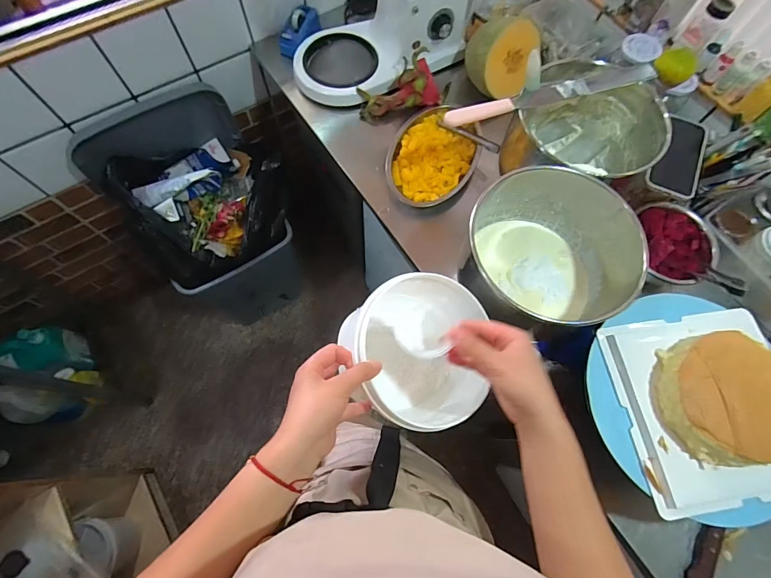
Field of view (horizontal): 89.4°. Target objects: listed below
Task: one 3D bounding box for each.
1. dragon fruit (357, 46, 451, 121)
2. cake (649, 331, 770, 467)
[{"bbox_3d":[0.041,-0.431,0.825,0.195,0.097,0.096,3,70,-1],"label":"dragon fruit"},{"bbox_3d":[0.426,0.132,0.483,0.156,0.053,0.149,1,70,-2],"label":"cake"}]

